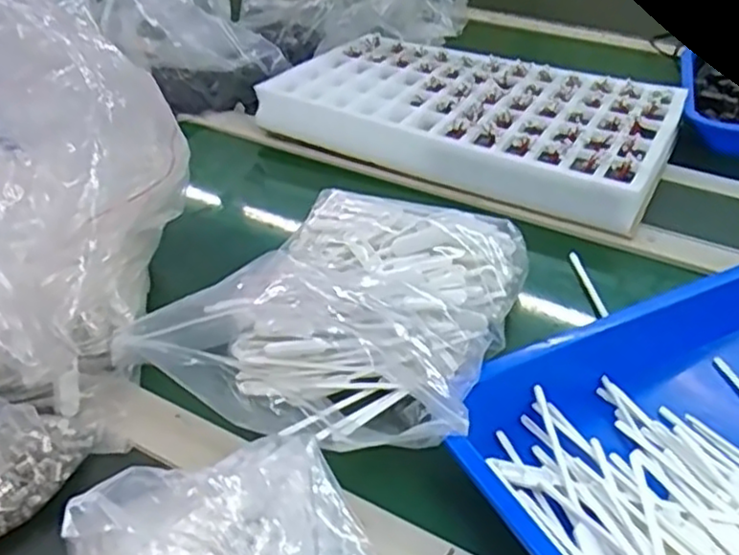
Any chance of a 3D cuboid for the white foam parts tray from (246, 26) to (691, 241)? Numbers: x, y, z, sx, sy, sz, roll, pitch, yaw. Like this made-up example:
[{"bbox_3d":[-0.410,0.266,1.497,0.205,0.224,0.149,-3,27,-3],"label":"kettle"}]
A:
[{"bbox_3d":[0.116,-0.187,0.816,0.434,0.060,0.276,19,42,22],"label":"white foam parts tray"}]

